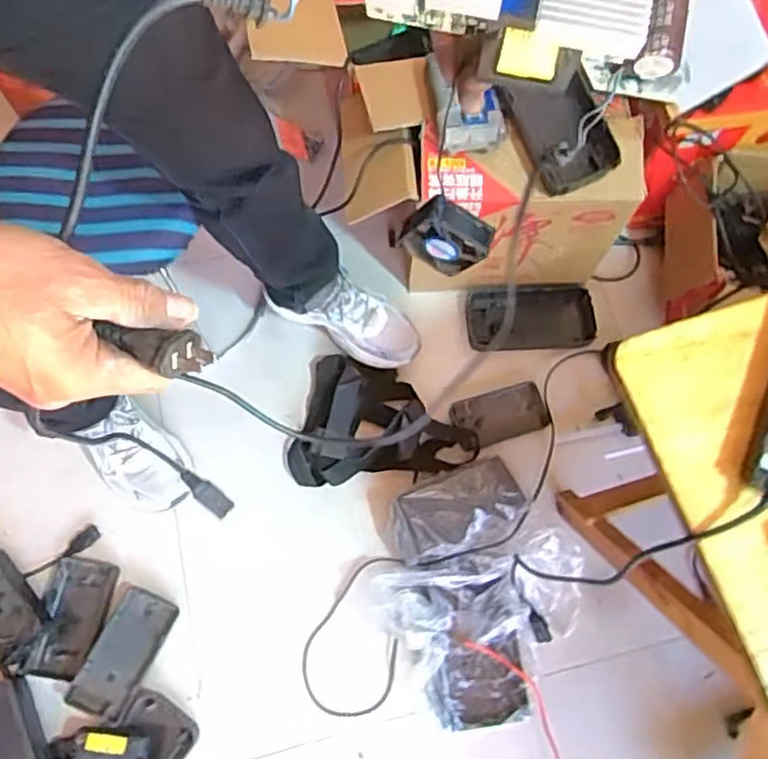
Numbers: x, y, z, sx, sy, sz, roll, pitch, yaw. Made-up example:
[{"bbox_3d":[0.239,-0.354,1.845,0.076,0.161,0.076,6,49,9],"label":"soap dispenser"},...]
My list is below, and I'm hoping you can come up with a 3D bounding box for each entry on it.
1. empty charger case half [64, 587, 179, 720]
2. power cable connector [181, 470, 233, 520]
[{"bbox_3d":[-0.363,0.380,0.923,0.083,0.017,0.164,22,59,6],"label":"empty charger case half"},{"bbox_3d":[-0.192,0.122,0.707,0.067,0.013,0.025,47,73,-17],"label":"power cable connector"}]

